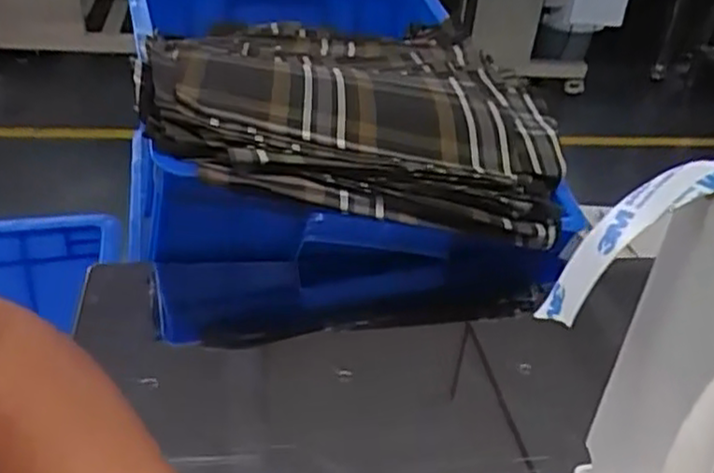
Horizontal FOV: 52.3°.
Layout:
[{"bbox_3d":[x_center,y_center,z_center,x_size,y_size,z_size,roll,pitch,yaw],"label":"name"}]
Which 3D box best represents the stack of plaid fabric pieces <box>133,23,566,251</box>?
[{"bbox_3d":[0.000,-0.112,0.628,0.336,0.071,0.296,3,34,-5],"label":"stack of plaid fabric pieces"}]

